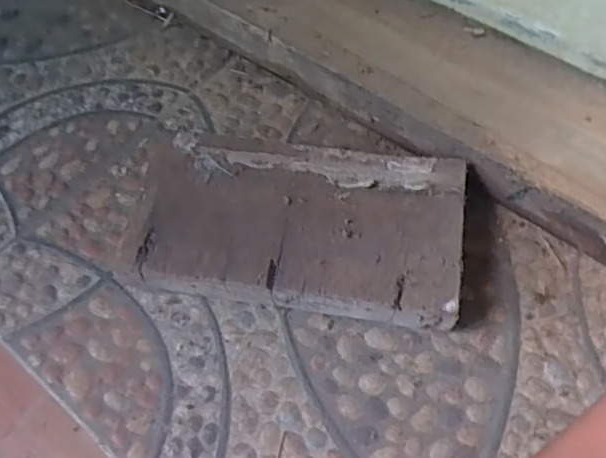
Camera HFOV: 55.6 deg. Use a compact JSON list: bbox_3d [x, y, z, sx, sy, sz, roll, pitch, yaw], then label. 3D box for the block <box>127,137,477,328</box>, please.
[{"bbox_3d":[-0.004,0.000,0.369,0.202,0.035,0.107,9,60,9],"label":"block"}]

